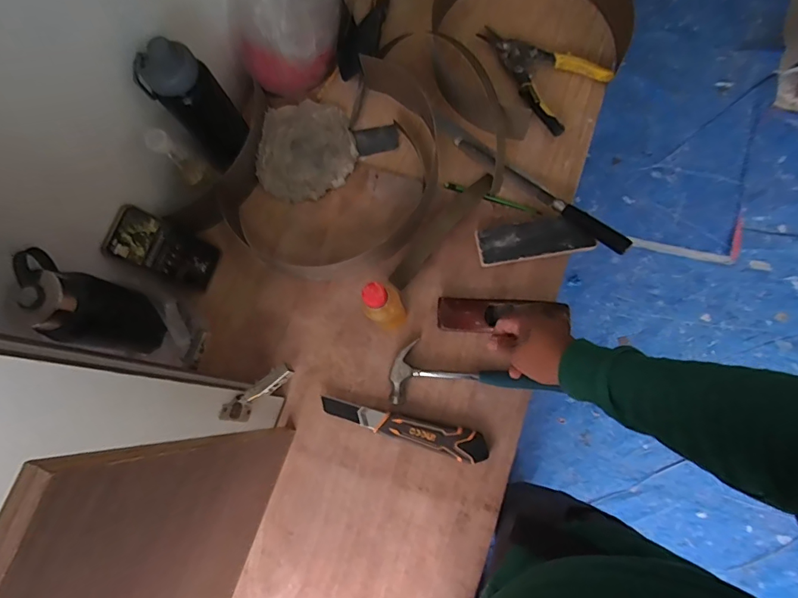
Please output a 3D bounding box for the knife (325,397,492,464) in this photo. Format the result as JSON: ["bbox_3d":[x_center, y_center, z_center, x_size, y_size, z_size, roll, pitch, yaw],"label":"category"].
[{"bbox_3d":[0.006,0.194,0.671,0.247,0.026,0.043,12,80,7],"label":"knife"}]

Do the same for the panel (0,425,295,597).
[{"bbox_3d":[-0.268,0.359,0.442,0.024,0.433,0.457,19,79,10],"label":"panel"}]

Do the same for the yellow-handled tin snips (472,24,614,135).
[{"bbox_3d":[0.245,-0.408,0.788,0.137,0.021,0.234,-39,78,-4],"label":"yellow-handled tin snips"}]

